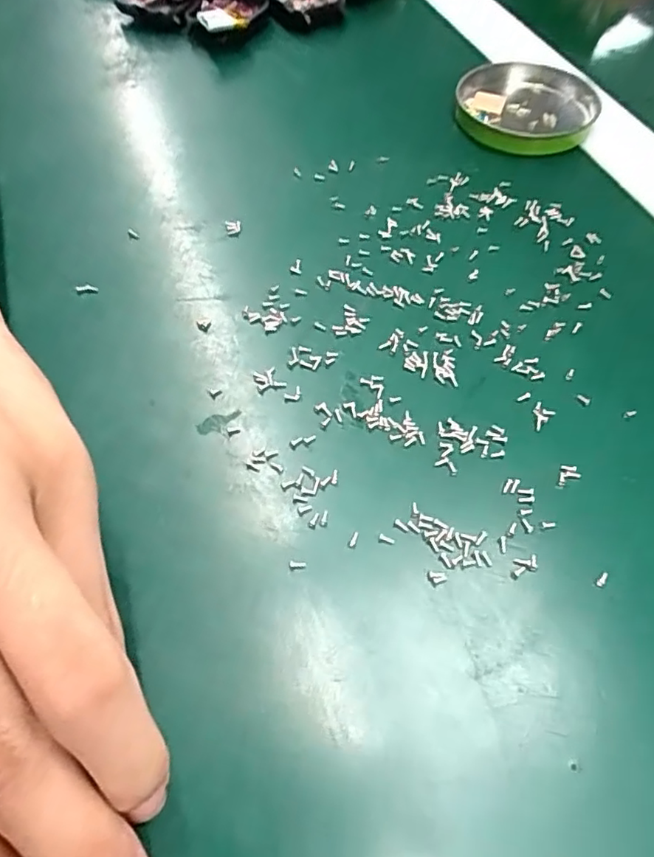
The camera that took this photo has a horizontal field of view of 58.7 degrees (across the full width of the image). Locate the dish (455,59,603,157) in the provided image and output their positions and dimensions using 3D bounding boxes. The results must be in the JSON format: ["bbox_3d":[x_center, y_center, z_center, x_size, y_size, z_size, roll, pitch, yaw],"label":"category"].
[{"bbox_3d":[0.096,-0.156,0.278,0.065,0.010,0.067,0,57,-1],"label":"dish"}]

